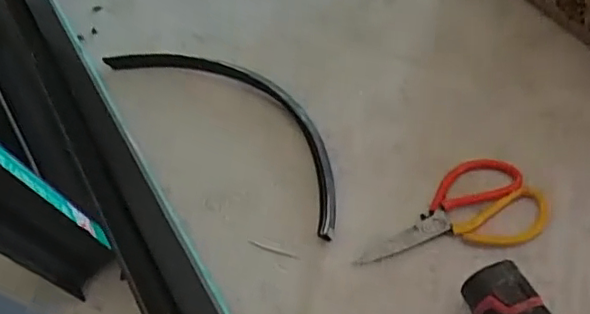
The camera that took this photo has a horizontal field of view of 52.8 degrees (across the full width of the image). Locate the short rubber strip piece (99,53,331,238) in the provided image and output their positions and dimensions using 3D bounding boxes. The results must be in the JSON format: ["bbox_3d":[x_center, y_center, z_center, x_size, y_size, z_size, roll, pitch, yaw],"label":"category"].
[{"bbox_3d":[-0.064,-0.055,0.682,0.115,0.014,0.377,-39,59,-25],"label":"short rubber strip piece"}]

